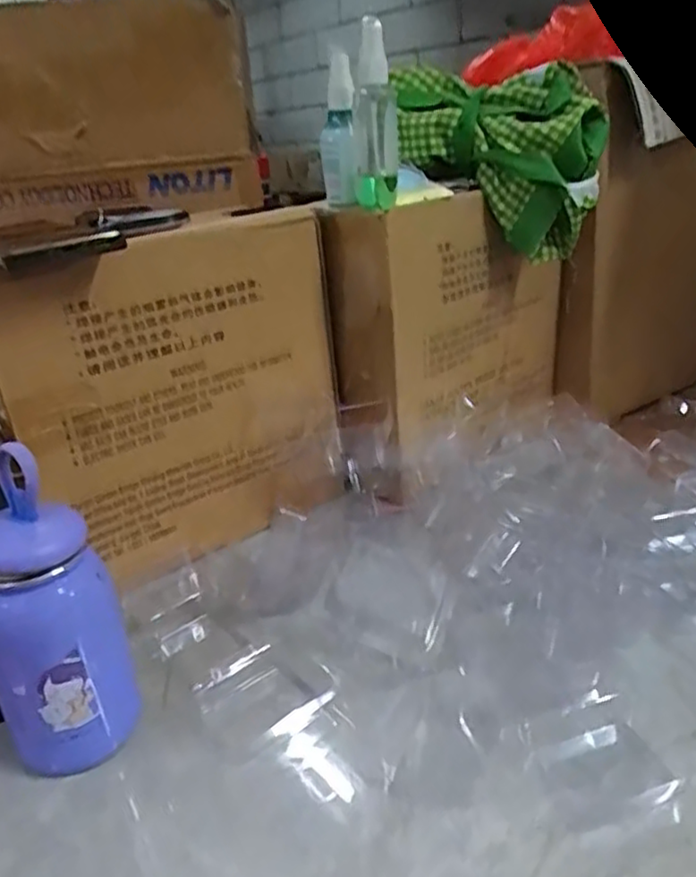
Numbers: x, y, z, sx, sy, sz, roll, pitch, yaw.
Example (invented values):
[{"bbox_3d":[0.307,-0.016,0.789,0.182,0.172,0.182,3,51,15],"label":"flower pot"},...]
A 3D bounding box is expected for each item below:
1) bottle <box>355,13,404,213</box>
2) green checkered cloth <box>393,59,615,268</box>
[{"bbox_3d":[0.023,-0.253,0.547,0.034,0.131,0.035,-2,25,6],"label":"bottle"},{"bbox_3d":[0.135,-0.253,0.638,0.177,0.152,0.106,-2,25,6],"label":"green checkered cloth"}]

